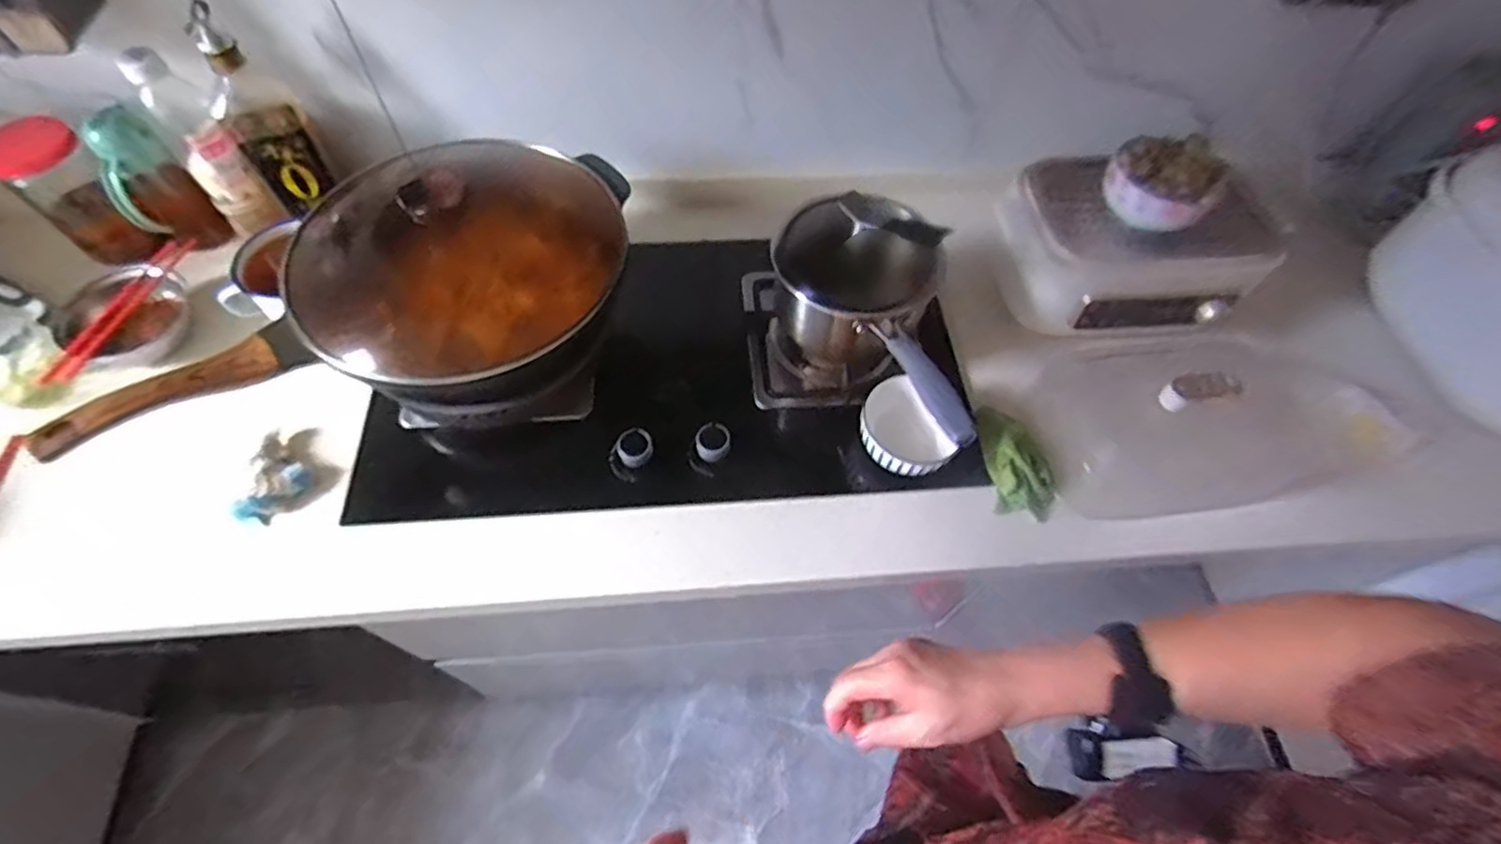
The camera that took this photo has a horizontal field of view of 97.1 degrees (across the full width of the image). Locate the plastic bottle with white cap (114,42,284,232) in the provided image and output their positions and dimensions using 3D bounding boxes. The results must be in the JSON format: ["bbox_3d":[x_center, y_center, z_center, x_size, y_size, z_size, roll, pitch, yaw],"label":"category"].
[{"bbox_3d":[-0.667,-0.330,0.818,0.070,0.224,0.078,-39,68,-22],"label":"plastic bottle with white cap"}]

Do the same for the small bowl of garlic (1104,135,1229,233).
[{"bbox_3d":[0.485,-0.284,0.780,0.118,0.068,0.123,33,64,17],"label":"small bowl of garlic"}]

